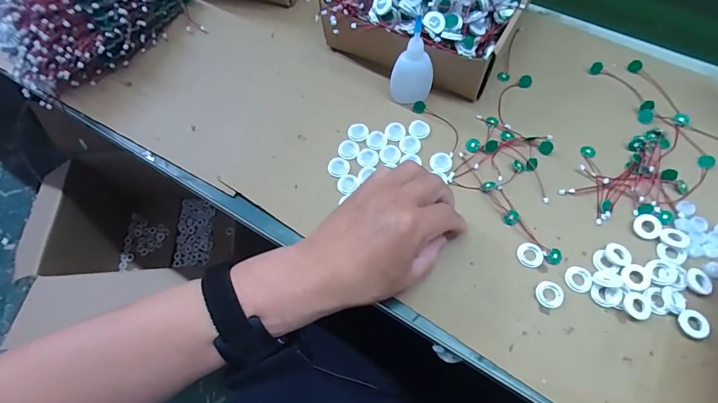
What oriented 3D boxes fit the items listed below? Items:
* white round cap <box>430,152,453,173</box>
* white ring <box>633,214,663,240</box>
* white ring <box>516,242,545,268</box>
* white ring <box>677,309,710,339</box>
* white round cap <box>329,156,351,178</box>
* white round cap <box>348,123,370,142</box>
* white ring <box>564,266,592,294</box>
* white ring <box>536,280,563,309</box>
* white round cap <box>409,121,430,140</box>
[{"bbox_3d":[0.087,-0.041,0.409,0.023,0.004,0.025,-1,65,3],"label":"white round cap"},{"bbox_3d":[0.272,0.023,0.362,0.022,0.005,0.025,34,72,17],"label":"white ring"},{"bbox_3d":[0.161,0.050,0.360,0.023,0.005,0.023,-1,65,3],"label":"white ring"},{"bbox_3d":[0.281,0.103,0.324,0.023,0.004,0.023,-1,65,3],"label":"white ring"},{"bbox_3d":[-0.021,-0.037,0.406,0.022,0.004,0.023,-1,65,3],"label":"white round cap"},{"bbox_3d":[-0.001,-0.077,0.428,0.023,0.006,0.021,-1,65,3],"label":"white round cap"},{"bbox_3d":[0.199,0.070,0.348,0.023,0.004,0.023,-1,65,3],"label":"white ring"},{"bbox_3d":[0.171,0.083,0.345,0.023,0.004,0.023,-35,68,-12],"label":"white ring"},{"bbox_3d":[0.067,-0.081,0.427,0.022,0.004,0.023,-1,65,3],"label":"white round cap"}]

